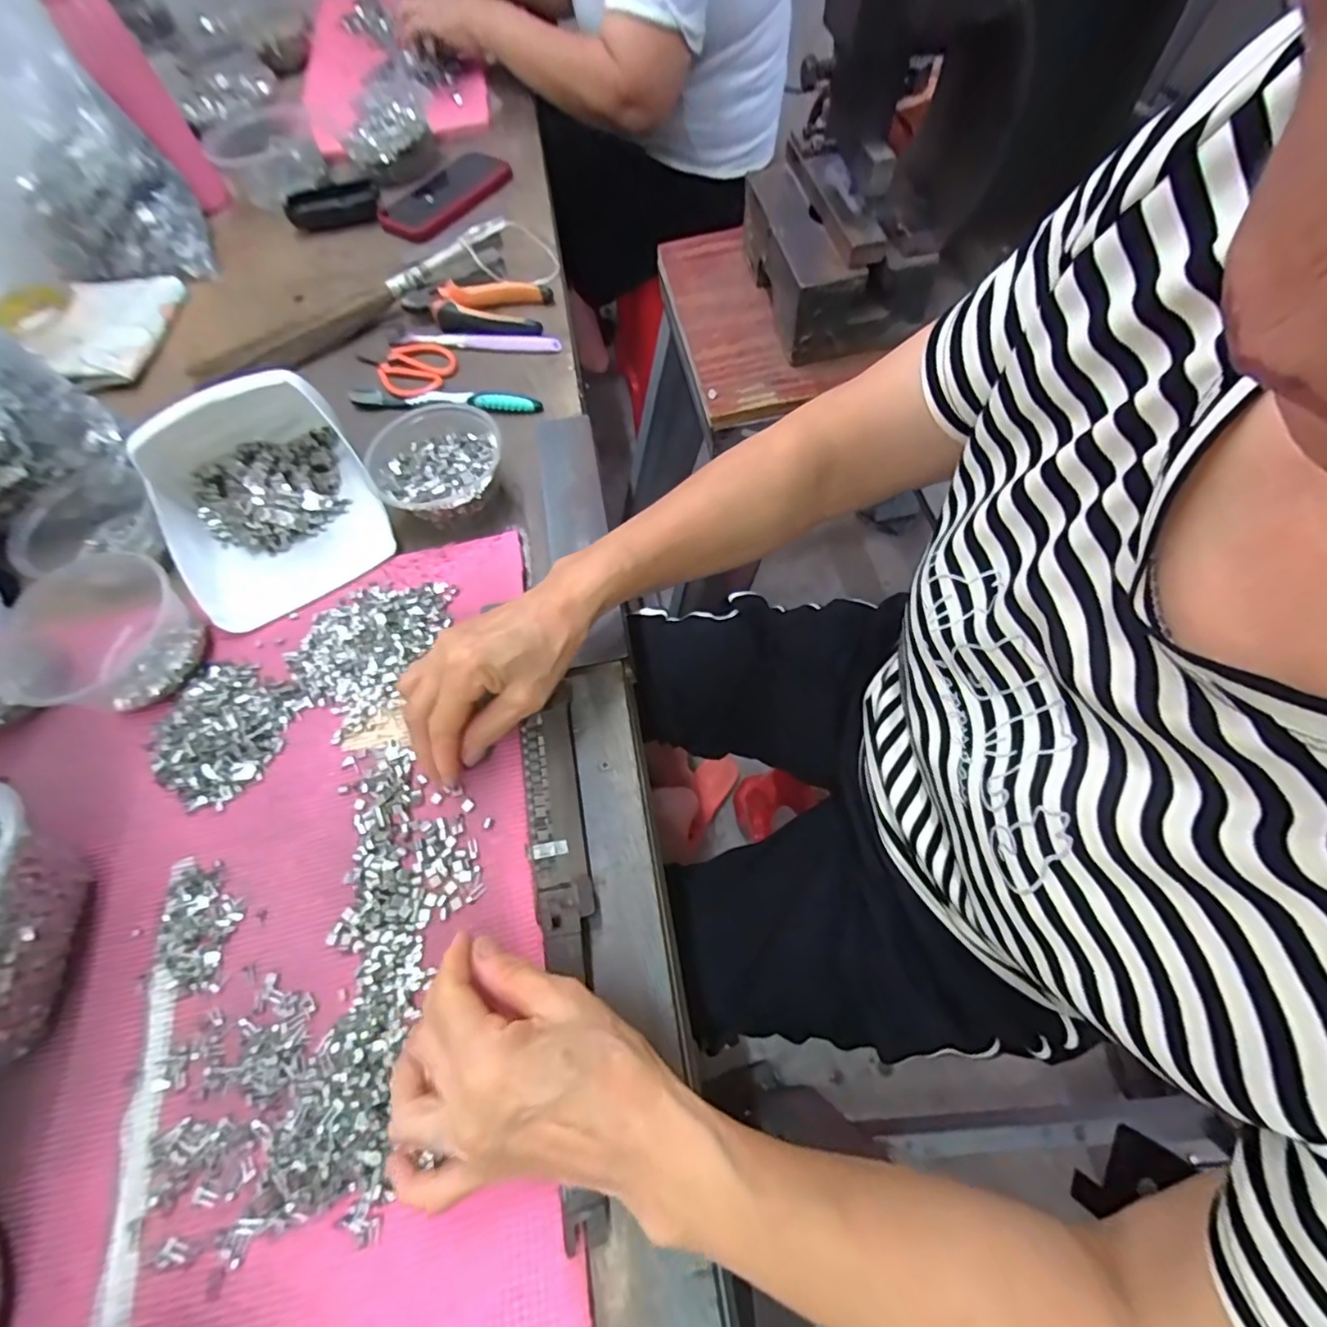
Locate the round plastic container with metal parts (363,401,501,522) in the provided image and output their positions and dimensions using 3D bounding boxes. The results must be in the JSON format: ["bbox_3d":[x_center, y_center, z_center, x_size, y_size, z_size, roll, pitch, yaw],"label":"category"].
[{"bbox_3d":[-0.182,-0.158,0.472,0.103,0.045,0.102,-2,64,5],"label":"round plastic container with metal parts"}]

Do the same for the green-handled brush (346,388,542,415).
[{"bbox_3d":[-0.206,-0.248,0.535,0.186,0.014,0.017,6,65,9],"label":"green-handled brush"}]

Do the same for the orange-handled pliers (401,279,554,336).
[{"bbox_3d":[-0.193,-0.364,0.586,0.151,0.020,0.074,4,65,8],"label":"orange-handled pliers"}]

